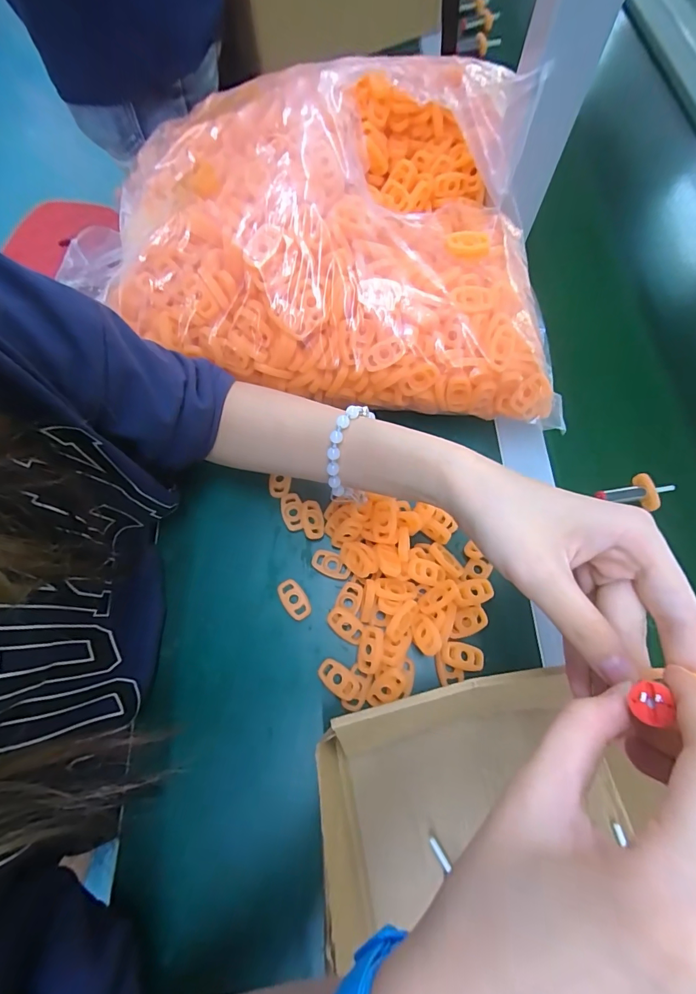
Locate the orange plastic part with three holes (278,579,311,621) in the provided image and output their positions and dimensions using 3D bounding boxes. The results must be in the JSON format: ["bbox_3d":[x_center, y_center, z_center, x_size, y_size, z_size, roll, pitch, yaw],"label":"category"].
[{"bbox_3d":[-0.042,0.080,0.325,0.018,0.006,0.033,-32,71,-10],"label":"orange plastic part with three holes"}]

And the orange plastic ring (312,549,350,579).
[{"bbox_3d":[-0.013,0.055,0.334,0.032,0.008,0.018,23,71,11],"label":"orange plastic ring"}]

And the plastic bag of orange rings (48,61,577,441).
[{"bbox_3d":[-0.001,-0.213,0.334,0.355,0.103,0.254,7,69,5],"label":"plastic bag of orange rings"}]

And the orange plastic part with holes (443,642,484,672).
[{"bbox_3d":[0.084,0.115,0.300,0.029,0.006,0.018,8,69,5],"label":"orange plastic part with holes"}]

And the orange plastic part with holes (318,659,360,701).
[{"bbox_3d":[-0.007,0.132,0.300,0.033,0.004,0.018,26,68,27],"label":"orange plastic part with holes"}]

